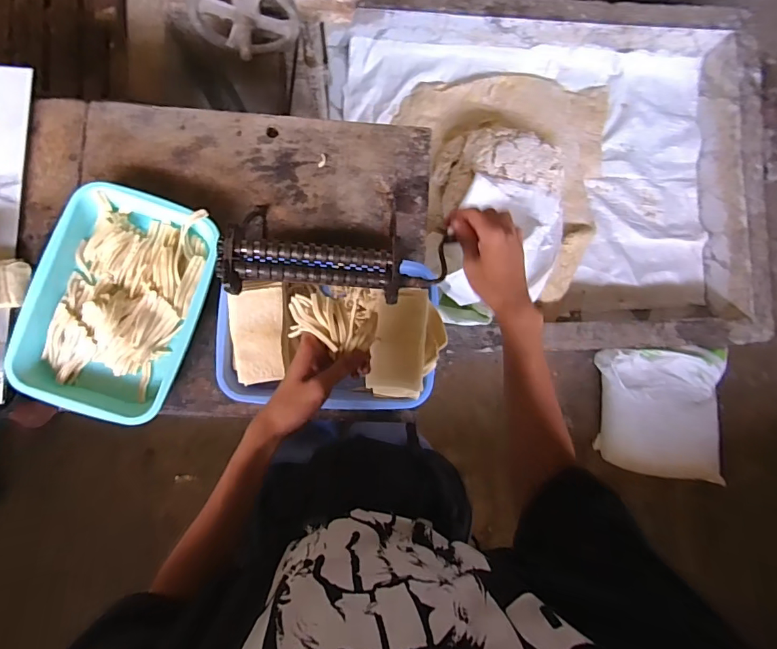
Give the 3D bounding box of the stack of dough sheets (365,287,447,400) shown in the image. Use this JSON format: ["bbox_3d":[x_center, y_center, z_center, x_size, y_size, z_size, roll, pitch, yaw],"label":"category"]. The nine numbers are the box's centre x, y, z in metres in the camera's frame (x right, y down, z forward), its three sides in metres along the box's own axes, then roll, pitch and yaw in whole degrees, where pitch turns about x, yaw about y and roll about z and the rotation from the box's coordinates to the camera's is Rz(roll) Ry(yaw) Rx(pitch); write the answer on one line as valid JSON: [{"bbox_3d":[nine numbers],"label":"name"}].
[{"bbox_3d":[0.026,0.030,0.637,0.100,0.062,0.152,10,85,-7],"label":"stack of dough sheets"}]

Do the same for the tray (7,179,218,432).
[{"bbox_3d":[-0.384,-0.031,0.644,0.226,0.043,0.326,18,84,-6],"label":"tray"}]

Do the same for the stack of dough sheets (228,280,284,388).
[{"bbox_3d":[-0.185,0.012,0.627,0.076,0.040,0.137,-1,86,-8],"label":"stack of dough sheets"}]

